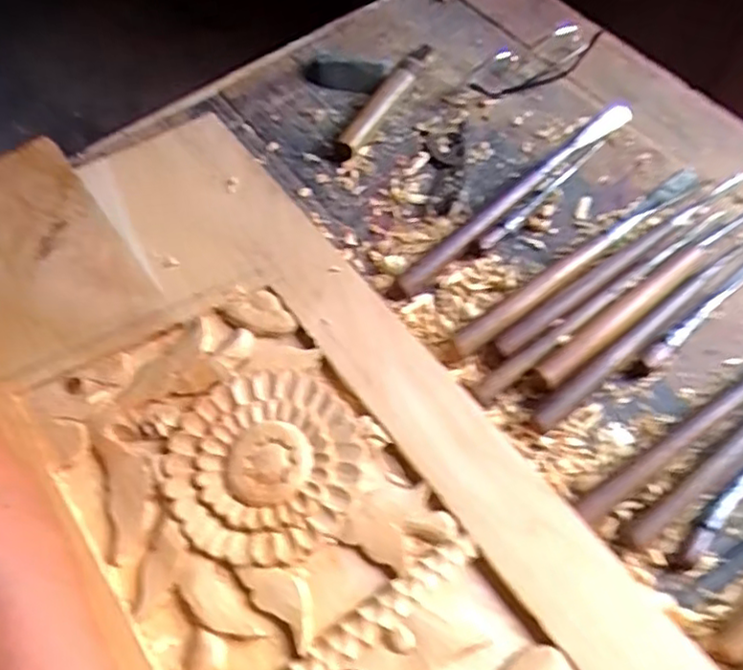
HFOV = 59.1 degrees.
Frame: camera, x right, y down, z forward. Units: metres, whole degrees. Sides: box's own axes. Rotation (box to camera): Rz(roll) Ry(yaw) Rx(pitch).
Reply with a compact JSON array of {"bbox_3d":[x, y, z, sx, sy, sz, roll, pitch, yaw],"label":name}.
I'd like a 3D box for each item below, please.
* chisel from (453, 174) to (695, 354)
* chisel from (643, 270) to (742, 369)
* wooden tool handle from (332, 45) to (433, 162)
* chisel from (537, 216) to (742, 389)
[{"bbox_3d":[0.155,-0.057,0.478,0.245,0.025,0.017,-35,65,-17],"label":"chisel"},{"bbox_3d":[0.237,-0.021,0.455,0.142,0.014,0.012,-36,65,-17],"label":"chisel"},{"bbox_3d":[0.011,-0.204,0.566,0.022,0.015,0.147,26,64,16],"label":"wooden tool handle"},{"bbox_3d":[0.198,-0.033,0.462,0.223,0.019,0.018,-36,65,-18],"label":"chisel"}]

